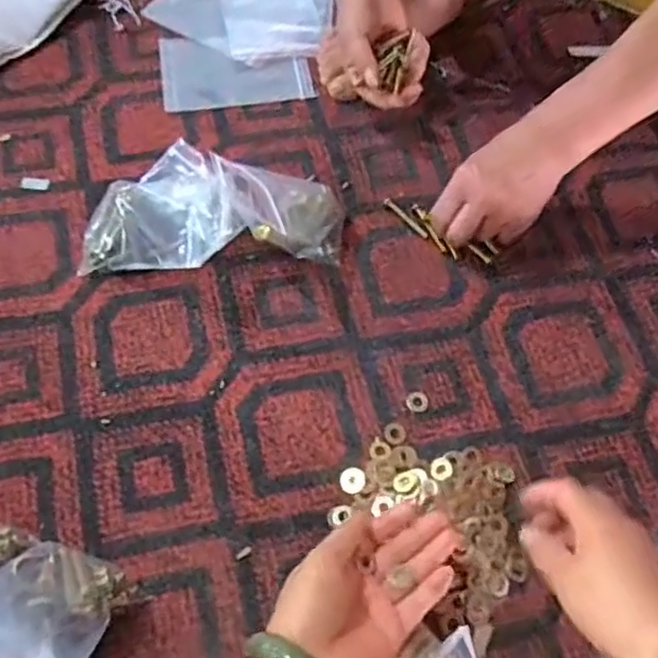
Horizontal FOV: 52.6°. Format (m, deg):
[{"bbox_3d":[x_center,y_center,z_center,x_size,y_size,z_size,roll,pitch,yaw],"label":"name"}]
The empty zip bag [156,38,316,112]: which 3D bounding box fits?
[{"bbox_3d":[-0.096,-0.270,0.693,0.151,0.005,0.084,-8,73,-9],"label":"empty zip bag"}]

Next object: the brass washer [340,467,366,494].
[{"bbox_3d":[0.018,0.115,0.509,0.019,0.004,0.020,1,64,-2],"label":"brass washer"}]

